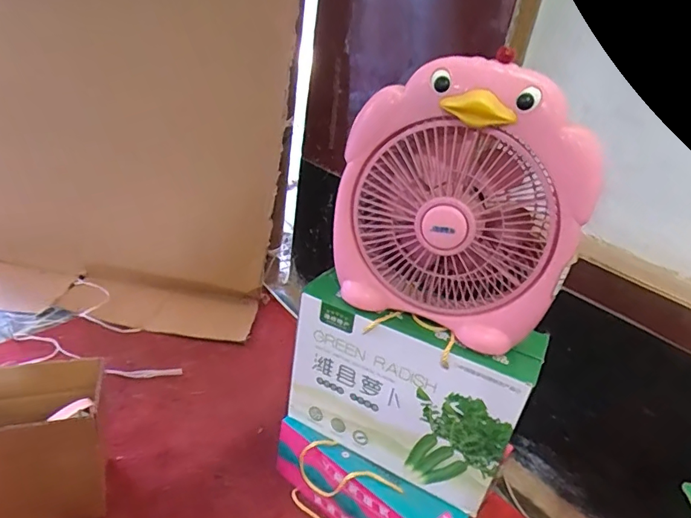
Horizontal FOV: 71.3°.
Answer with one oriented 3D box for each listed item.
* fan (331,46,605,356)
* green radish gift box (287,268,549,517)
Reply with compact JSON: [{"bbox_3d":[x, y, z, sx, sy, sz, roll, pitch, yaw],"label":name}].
[{"bbox_3d":[0.152,-0.079,0.660,0.311,0.345,0.114,17,29,15],"label":"fan"},{"bbox_3d":[0.086,0.206,0.768,0.354,0.255,0.095,20,30,19],"label":"green radish gift box"}]

